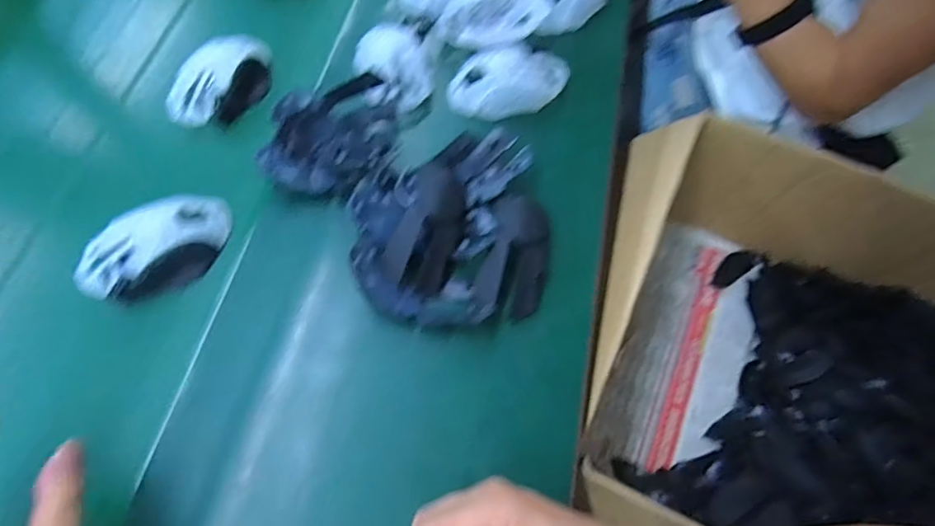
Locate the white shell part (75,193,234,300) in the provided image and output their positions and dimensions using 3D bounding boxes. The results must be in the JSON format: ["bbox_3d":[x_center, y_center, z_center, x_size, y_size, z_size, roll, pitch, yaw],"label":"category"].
[{"bbox_3d":[-0.256,-0.011,0.428,0.117,0.045,0.061,-27,69,-13],"label":"white shell part"}]

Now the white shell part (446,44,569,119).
[{"bbox_3d":[0.043,-0.182,0.515,0.123,0.033,0.066,-16,67,-8],"label":"white shell part"}]

